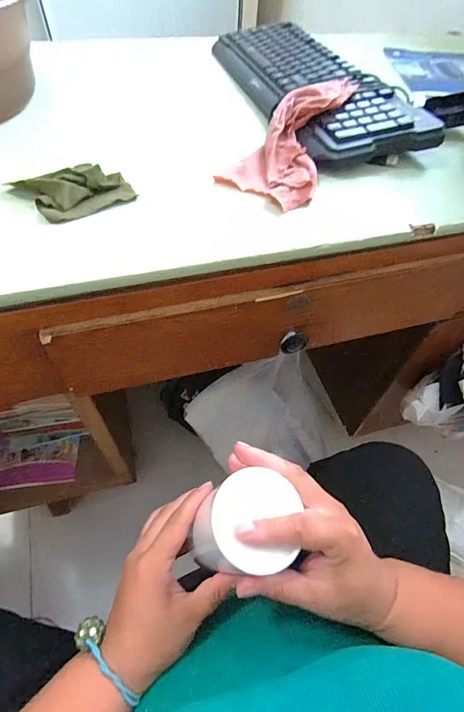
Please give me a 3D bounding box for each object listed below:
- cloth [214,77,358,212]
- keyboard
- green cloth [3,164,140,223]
[{"bbox_3d":[0.072,-0.256,0.416,0.094,0.026,0.227,21,71,11],"label":"cloth"},{"bbox_3d":[0.099,-0.392,0.522,0.160,0.043,0.446,-15,57,-13],"label":"keyboard"},{"bbox_3d":[-0.153,-0.168,0.359,0.096,0.021,0.074,-30,62,-22],"label":"green cloth"}]

